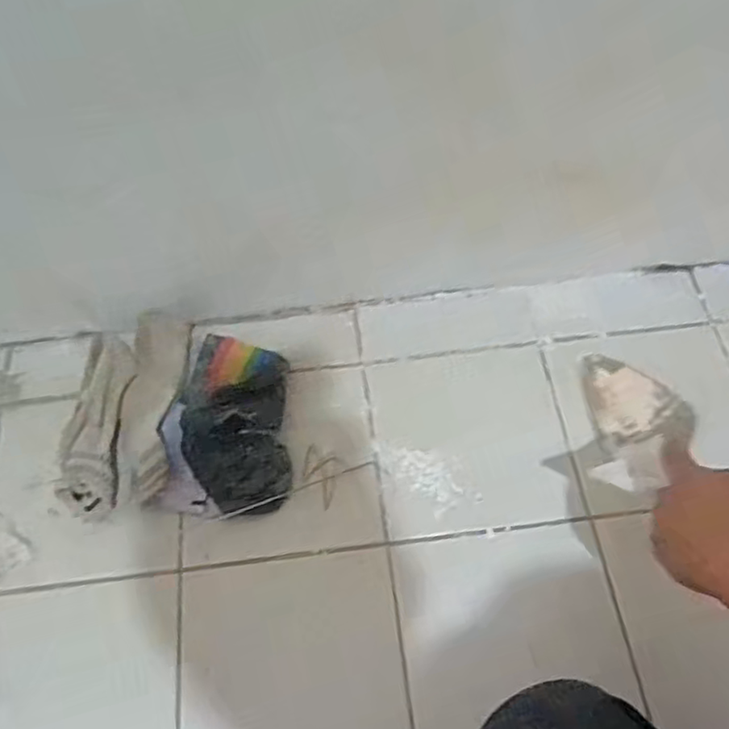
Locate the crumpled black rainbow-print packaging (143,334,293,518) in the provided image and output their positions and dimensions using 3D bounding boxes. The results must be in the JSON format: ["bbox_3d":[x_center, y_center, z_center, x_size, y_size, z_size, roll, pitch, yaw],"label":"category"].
[{"bbox_3d":[-0.134,0.058,0.664,0.130,0.043,0.194,6,63,5],"label":"crumpled black rainbow-print packaging"}]

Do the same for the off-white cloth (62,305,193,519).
[{"bbox_3d":[-0.283,0.057,0.668,0.075,0.038,0.204,-2,62,0],"label":"off-white cloth"}]

